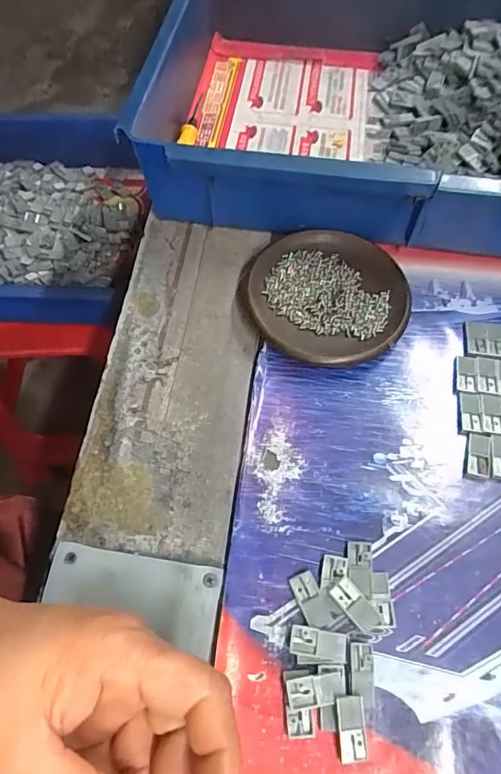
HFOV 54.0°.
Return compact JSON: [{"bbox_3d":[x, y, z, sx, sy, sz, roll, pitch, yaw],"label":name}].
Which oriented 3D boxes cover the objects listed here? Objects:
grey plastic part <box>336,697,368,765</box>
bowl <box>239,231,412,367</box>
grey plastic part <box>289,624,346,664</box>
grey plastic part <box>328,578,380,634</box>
[{"bbox_3d":[0.048,0.164,0.236,0.013,0.004,0.028,-3,81,-1],"label":"grey plastic part"},{"bbox_3d":[0.053,-0.064,0.351,0.112,0.018,0.106,0,62,1],"label":"bowl"},{"bbox_3d":[0.035,0.132,0.254,0.028,0.005,0.013,9,63,5],"label":"grey plastic part"},{"bbox_3d":[0.055,0.116,0.261,0.011,0.006,0.029,-35,67,-16],"label":"grey plastic part"}]

